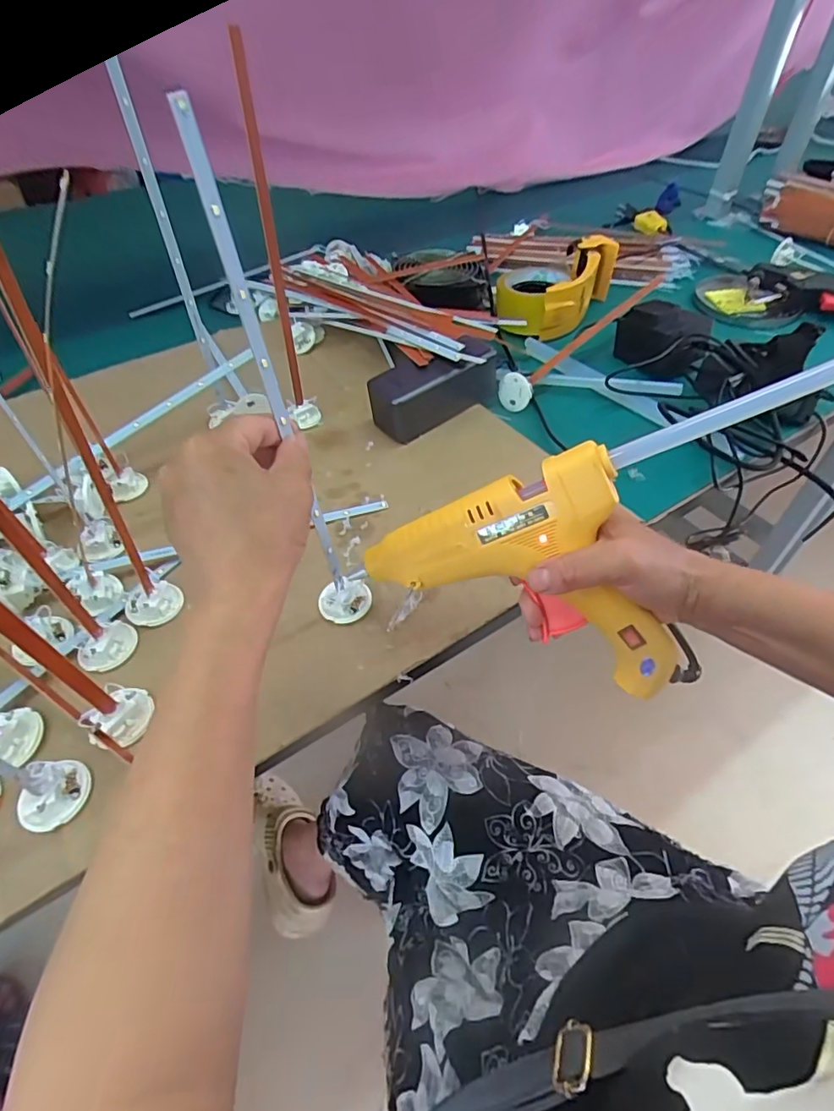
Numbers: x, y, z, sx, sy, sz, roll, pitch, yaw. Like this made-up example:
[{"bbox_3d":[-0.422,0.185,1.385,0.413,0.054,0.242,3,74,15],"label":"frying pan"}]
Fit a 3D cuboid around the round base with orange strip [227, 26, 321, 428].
[{"bbox_3d":[-0.117,-0.232,0.453,0.025,0.291,0.035,-13,49,-10],"label":"round base with orange strip"}]

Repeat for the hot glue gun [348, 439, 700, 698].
[{"bbox_3d":[0.084,-0.006,0.338,0.217,0.128,0.039,22,27,9],"label":"hot glue gun"}]

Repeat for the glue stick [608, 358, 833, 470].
[{"bbox_3d":[0.187,-0.084,0.281,0.170,0.011,0.009,-21,46,17],"label":"glue stick"}]

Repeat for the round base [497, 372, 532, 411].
[{"bbox_3d":[0.103,-0.173,0.571,0.007,0.037,0.039,-24,81,-45],"label":"round base"}]

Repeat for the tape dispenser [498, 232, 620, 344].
[{"bbox_3d":[0.169,-0.343,0.692,0.099,0.063,0.210,26,53,21],"label":"tape dispenser"}]

